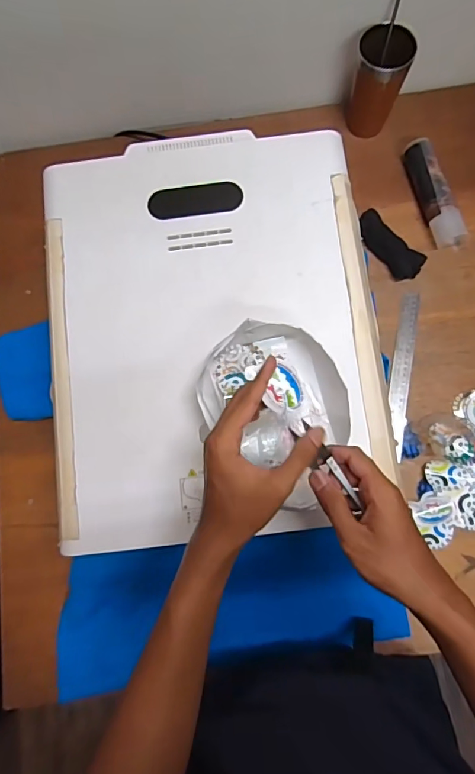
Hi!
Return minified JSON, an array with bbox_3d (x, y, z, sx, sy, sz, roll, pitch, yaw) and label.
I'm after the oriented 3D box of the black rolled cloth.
[{"bbox_3d":[0.243,-0.228,0.732,0.046,0.022,0.127,-37,81,-4],"label":"black rolled cloth"}]

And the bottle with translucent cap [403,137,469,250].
[{"bbox_3d":[0.317,-0.315,0.737,0.046,0.033,0.189,-18,80,0],"label":"bottle with translucent cap"}]

